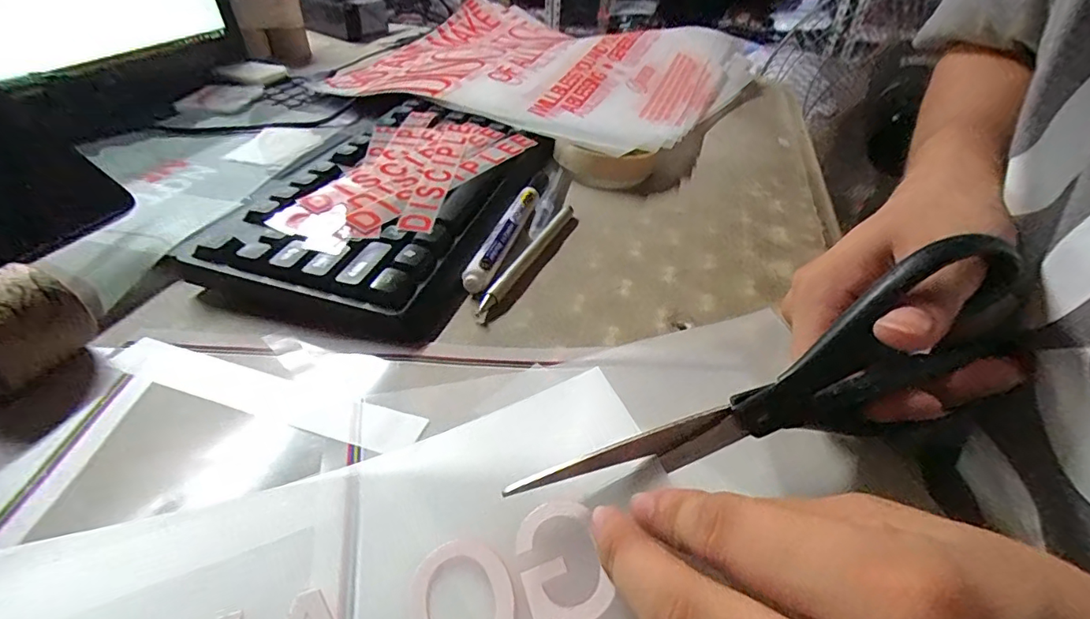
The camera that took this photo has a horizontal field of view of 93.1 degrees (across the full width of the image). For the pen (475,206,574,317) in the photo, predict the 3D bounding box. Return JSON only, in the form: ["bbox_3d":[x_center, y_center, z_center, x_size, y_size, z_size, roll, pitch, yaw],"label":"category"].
[{"bbox_3d":[-0.010,-0.034,0.320,0.009,0.010,0.127,17,41,18],"label":"pen"}]

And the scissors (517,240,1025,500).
[{"bbox_3d":[0.080,0.033,0.182,0.182,0.061,0.015,-23,39,0],"label":"scissors"}]

